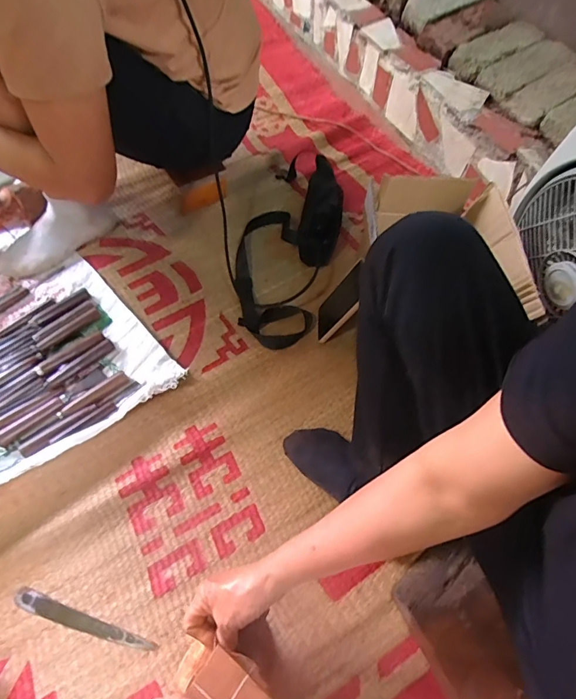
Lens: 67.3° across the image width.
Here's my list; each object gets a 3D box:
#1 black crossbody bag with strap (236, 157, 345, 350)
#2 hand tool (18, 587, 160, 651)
[{"bbox_3d":[-0.017,-0.168,0.762,0.180,0.148,0.284,16,62,5],"label":"black crossbody bag with strap"},{"bbox_3d":[-0.265,0.355,0.562,0.194,0.008,0.023,20,62,7],"label":"hand tool"}]

